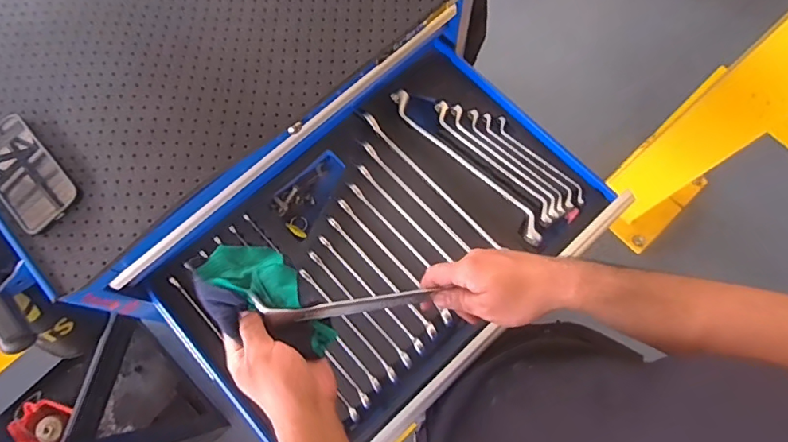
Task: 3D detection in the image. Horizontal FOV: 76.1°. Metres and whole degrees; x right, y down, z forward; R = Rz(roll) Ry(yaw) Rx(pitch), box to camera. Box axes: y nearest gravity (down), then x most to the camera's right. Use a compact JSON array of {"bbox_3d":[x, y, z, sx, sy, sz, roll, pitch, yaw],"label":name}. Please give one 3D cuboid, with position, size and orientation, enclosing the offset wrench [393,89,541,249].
[{"bbox_3d":[0.108,-0.088,0.764,0.036,0.020,0.318,-40,77,-10],"label":"offset wrench"}]

